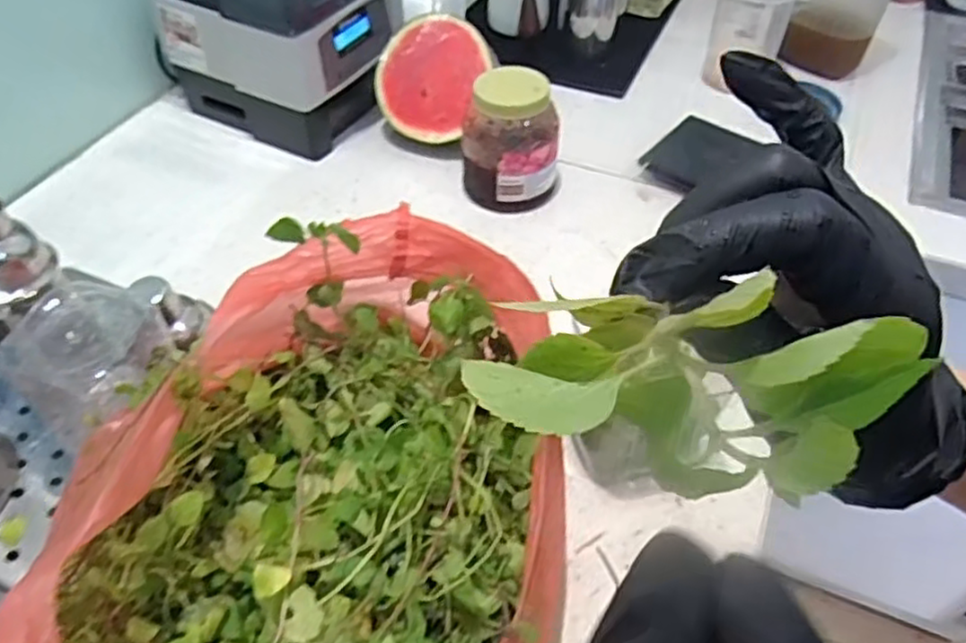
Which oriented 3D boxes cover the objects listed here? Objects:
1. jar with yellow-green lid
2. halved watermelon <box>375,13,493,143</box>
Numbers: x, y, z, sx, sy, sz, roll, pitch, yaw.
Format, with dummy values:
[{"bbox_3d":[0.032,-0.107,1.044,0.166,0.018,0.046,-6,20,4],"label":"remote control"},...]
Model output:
[{"bbox_3d":[0.031,-0.199,0.796,0.105,0.148,0.087,4,48,3],"label":"jar with yellow-green lid"},{"bbox_3d":[-0.062,-0.295,0.873,0.124,0.139,0.068,19,15,4],"label":"halved watermelon"}]

